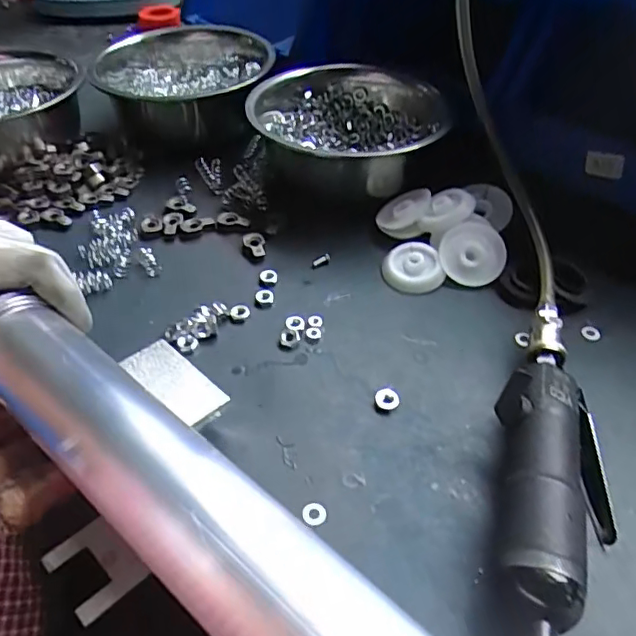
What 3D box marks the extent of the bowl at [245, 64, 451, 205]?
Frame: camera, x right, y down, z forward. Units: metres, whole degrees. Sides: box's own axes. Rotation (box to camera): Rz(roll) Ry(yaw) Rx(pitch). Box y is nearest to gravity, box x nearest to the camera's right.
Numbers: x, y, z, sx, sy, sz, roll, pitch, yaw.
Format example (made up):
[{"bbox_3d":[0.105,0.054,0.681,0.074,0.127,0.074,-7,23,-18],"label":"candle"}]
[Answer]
[{"bbox_3d":[0.024,-0.159,0.500,0.152,0.077,0.139,-1,45,1],"label":"bowl"}]

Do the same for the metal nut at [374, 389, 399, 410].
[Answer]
[{"bbox_3d":[0.043,0.051,0.352,0.015,0.007,0.013,-15,47,-13],"label":"metal nut"}]

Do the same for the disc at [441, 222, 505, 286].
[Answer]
[{"bbox_3d":[0.119,-0.049,0.432,0.048,0.005,0.048,-1,83,4],"label":"disc"}]

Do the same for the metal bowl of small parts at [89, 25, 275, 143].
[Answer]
[{"bbox_3d":[-0.139,-0.240,0.575,0.149,0.072,0.205,-24,49,-21],"label":"metal bowl of small parts"}]

